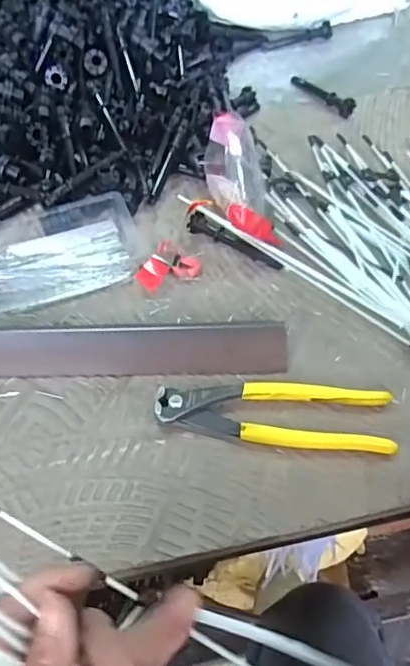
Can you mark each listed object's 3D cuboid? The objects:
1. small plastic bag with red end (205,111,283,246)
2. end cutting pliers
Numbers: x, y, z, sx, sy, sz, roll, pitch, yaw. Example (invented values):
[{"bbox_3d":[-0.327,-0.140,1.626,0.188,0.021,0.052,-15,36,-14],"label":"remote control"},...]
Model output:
[{"bbox_3d":[0.032,-0.139,0.515,0.055,0.059,0.124,-5,54,-2],"label":"small plastic bag with red end"},{"bbox_3d":[0.048,0.055,0.399,0.161,0.016,0.048,4,54,5],"label":"end cutting pliers"}]

